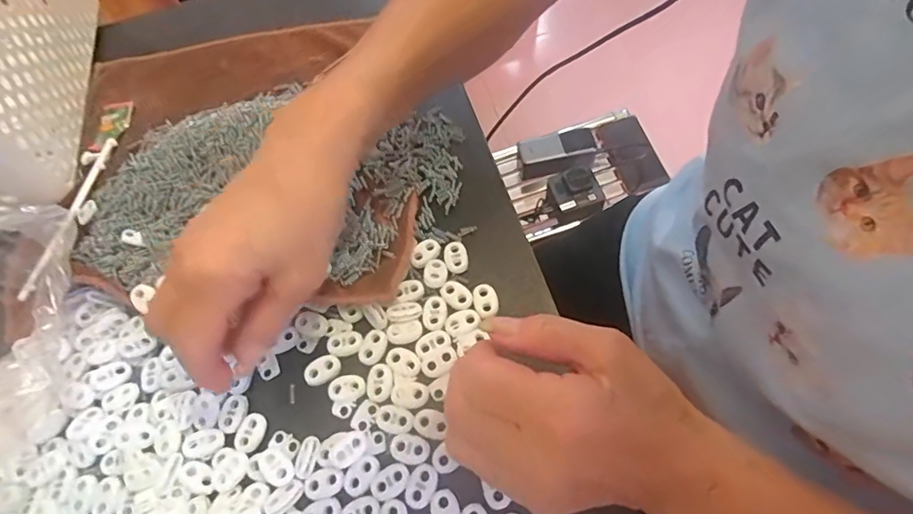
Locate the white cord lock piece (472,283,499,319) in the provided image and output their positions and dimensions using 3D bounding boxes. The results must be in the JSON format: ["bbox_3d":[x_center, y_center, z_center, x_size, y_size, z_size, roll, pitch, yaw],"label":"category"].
[{"bbox_3d":[0.019,0.028,0.308,0.015,0.006,0.022,-12,63,1],"label":"white cord lock piece"}]

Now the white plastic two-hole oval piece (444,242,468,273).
[{"bbox_3d":[0.000,0.000,0.324,0.015,0.004,0.022,-13,63,0],"label":"white plastic two-hole oval piece"}]

